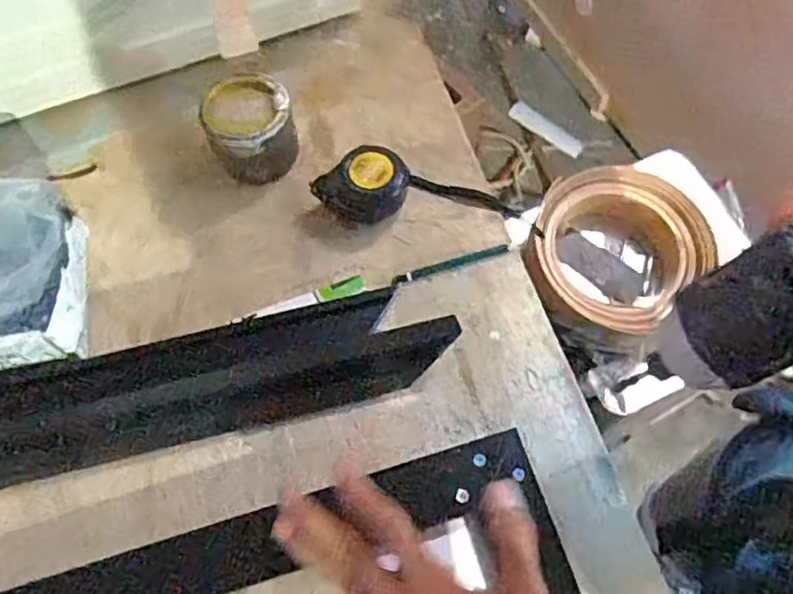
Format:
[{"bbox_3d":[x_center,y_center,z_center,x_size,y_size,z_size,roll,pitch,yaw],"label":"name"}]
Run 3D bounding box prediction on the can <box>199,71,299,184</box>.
[{"bbox_3d":[-0.121,-0.140,0.564,0.070,0.061,0.070,-1,68,2],"label":"can"}]

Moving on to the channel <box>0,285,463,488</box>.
[{"bbox_3d":[-0.155,0.063,0.486,0.399,0.036,0.086,-13,68,-3],"label":"channel"}]

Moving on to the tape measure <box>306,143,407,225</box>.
[{"bbox_3d":[-0.026,-0.090,0.546,0.061,0.037,0.061,31,72,13],"label":"tape measure"}]

